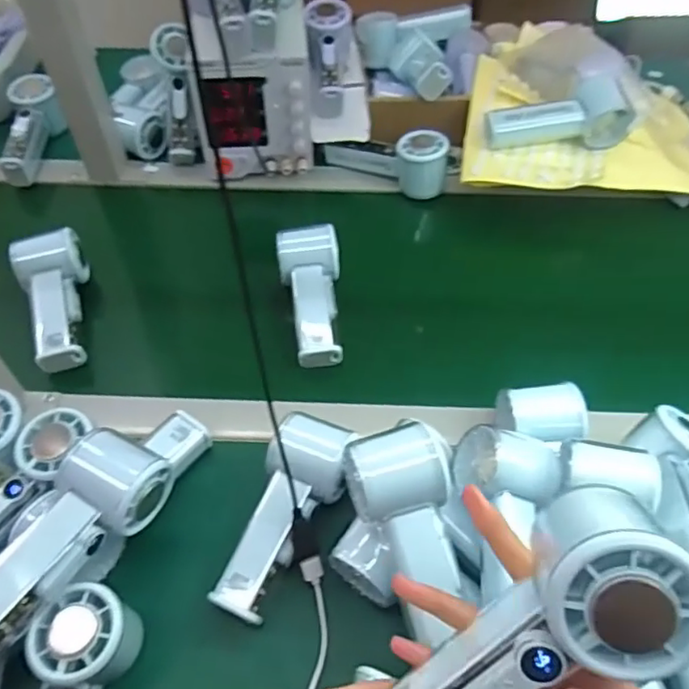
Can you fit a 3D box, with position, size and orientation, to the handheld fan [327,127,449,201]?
[{"bbox_3d":[0.053,-0.230,0.725,0.152,0.062,0.052,24,55,18],"label":"handheld fan"}]

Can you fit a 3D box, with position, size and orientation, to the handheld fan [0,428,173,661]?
[{"bbox_3d":[-0.178,0.129,0.394,0.057,0.055,0.147,20,55,16],"label":"handheld fan"}]

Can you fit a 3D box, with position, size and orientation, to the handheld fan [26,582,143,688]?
[{"bbox_3d":[-0.168,0.230,0.367,0.053,0.050,0.150,7,67,6],"label":"handheld fan"}]

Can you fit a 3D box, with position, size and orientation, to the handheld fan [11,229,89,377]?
[{"bbox_3d":[-0.283,-0.039,0.585,0.057,0.047,0.146,-12,67,-9],"label":"handheld fan"}]

